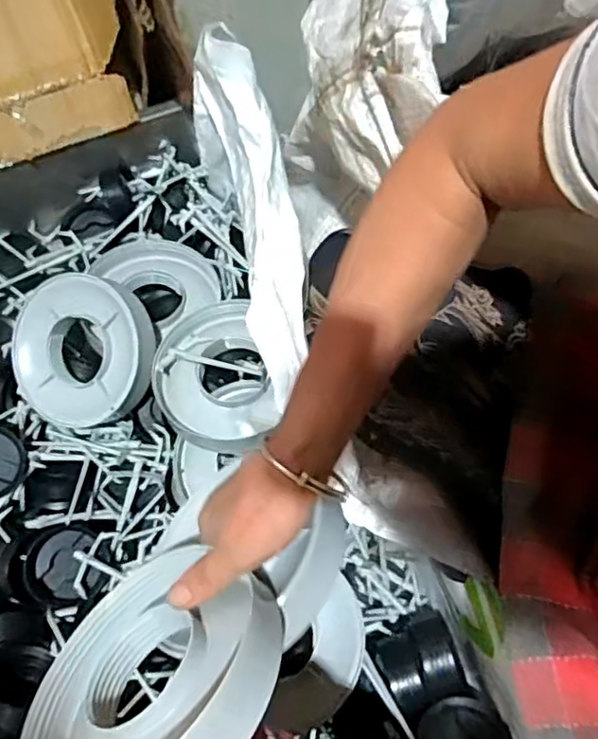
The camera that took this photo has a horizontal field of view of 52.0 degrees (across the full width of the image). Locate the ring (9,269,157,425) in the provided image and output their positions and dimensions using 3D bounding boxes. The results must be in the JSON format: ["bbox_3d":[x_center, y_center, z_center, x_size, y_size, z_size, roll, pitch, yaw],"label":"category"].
[{"bbox_3d":[-0.225,-0.017,0.641,0.149,0.029,0.150,1,93,9],"label":"ring"}]

